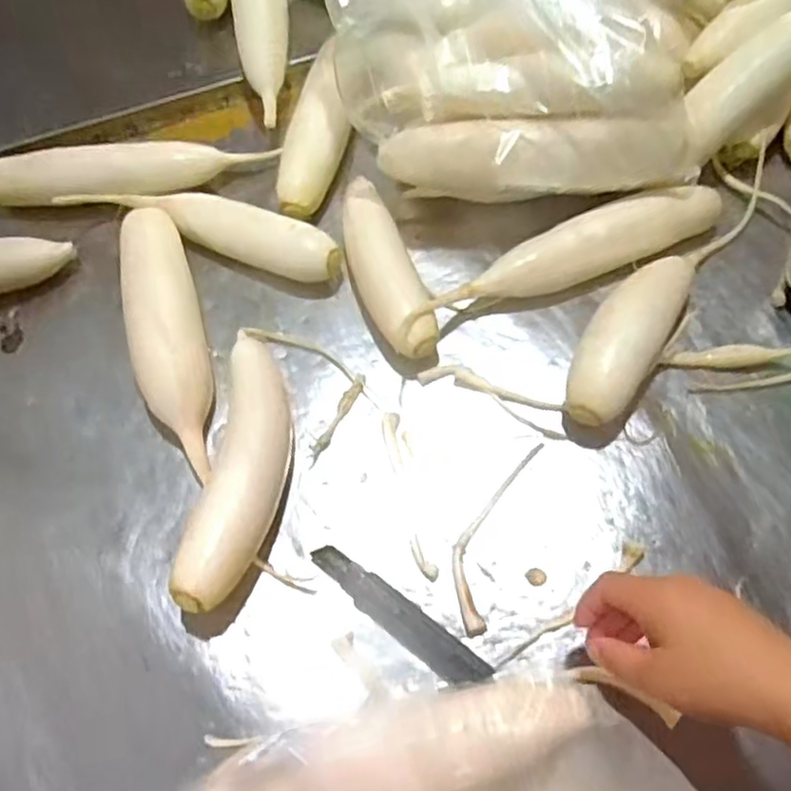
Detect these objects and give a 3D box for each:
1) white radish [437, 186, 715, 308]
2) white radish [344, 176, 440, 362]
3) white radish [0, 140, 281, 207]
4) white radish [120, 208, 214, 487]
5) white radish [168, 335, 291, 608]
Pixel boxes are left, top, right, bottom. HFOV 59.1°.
[{"bbox_3d":[0.170,-0.132,0.627,0.275,0.063,0.055,-24,67,-8],"label":"white radish"},{"bbox_3d":[-0.015,-0.119,0.639,0.051,0.051,0.202,-20,67,-6],"label":"white radish"},{"bbox_3d":[-0.266,-0.216,0.692,0.290,0.052,0.053,-7,66,-1],"label":"white radish"},{"bbox_3d":[-0.201,-0.052,0.616,0.062,0.050,0.249,-16,66,-5],"label":"white radish"},{"bbox_3d":[-0.121,0.058,0.563,0.061,0.062,0.228,5,66,5],"label":"white radish"}]

